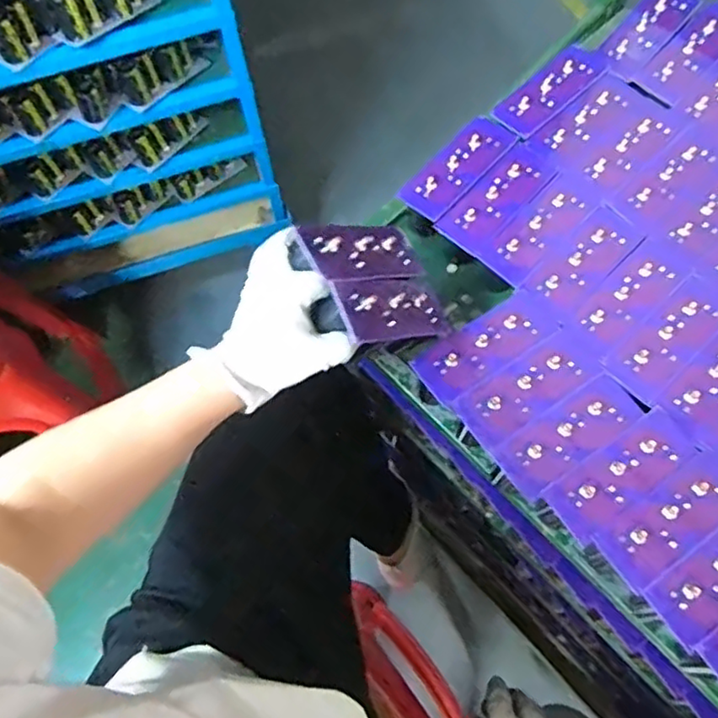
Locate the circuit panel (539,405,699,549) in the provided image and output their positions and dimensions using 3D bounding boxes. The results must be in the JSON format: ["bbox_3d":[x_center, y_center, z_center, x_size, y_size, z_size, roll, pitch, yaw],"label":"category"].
[{"bbox_3d":[0.222,0.095,0.541,0.133,0.008,0.052,-34,70,-11],"label":"circuit panel"}]

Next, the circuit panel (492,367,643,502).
[{"bbox_3d":[0.183,0.066,0.560,0.130,0.008,0.049,-33,67,-13],"label":"circuit panel"}]

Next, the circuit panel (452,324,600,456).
[{"bbox_3d":[0.152,0.025,0.573,0.129,0.005,0.054,-35,71,-12],"label":"circuit panel"}]

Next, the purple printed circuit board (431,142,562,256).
[{"bbox_3d":[0.141,-0.164,0.655,0.053,0.004,0.137,40,74,16],"label":"purple printed circuit board"}]

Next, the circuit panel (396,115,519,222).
[{"bbox_3d":[0.104,-0.201,0.666,0.050,0.010,0.134,41,75,17],"label":"circuit panel"}]

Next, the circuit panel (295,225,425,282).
[{"bbox_3d":[0.007,-0.090,0.548,0.126,0.009,0.054,-8,72,-44],"label":"circuit panel"}]

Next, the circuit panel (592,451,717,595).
[{"bbox_3d":[0.260,0.130,0.526,0.129,0.006,0.054,-34,70,-11],"label":"circuit panel"}]

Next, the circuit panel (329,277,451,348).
[{"bbox_3d":[0.030,-0.043,0.543,0.123,0.010,0.054,-8,82,-46],"label":"circuit panel"}]

